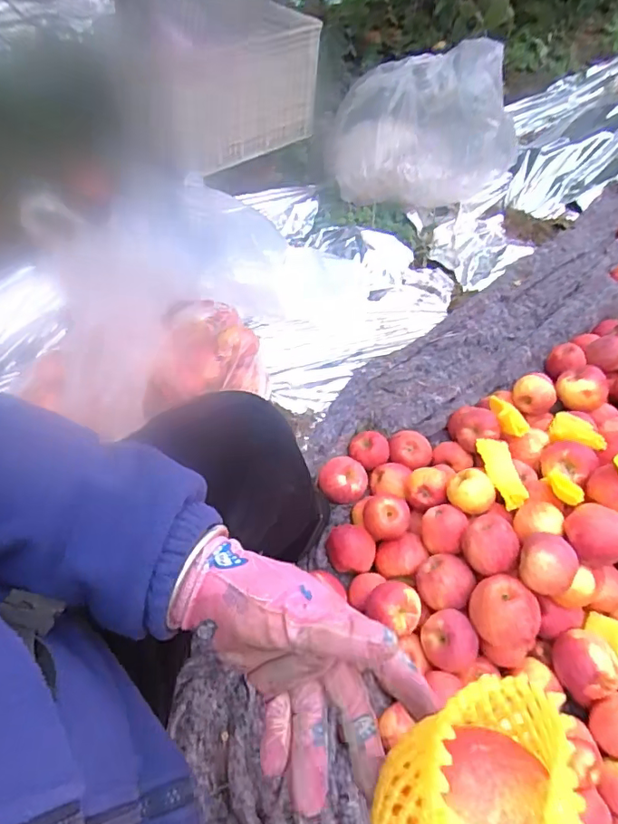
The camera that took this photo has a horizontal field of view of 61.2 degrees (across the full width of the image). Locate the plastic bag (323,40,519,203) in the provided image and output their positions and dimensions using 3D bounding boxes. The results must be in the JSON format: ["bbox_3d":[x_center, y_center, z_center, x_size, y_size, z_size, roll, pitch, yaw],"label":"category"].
[{"bbox_3d":[0.313,-0.769,1.412,0.505,0.356,0.265,11,53,3],"label":"plastic bag"}]

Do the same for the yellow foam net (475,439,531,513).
[{"bbox_3d":[0.314,0.095,0.854,0.048,0.017,0.150,-17,36,9],"label":"yellow foam net"}]

